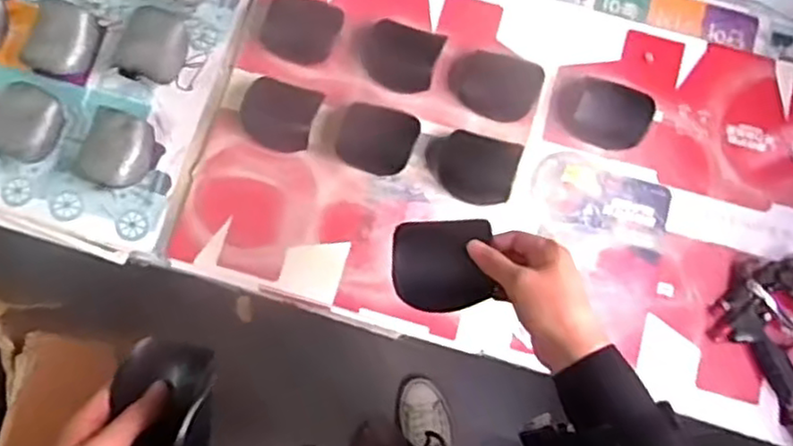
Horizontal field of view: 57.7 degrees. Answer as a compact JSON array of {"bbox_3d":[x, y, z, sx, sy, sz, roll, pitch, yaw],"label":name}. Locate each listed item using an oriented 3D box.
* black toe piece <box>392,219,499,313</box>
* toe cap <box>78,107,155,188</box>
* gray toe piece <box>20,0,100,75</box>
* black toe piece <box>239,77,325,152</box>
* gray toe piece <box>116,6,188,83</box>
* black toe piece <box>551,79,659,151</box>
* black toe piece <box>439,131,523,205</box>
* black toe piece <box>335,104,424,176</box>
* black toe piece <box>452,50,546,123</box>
[{"bbox_3d":[0.042,0.037,0.652,0.088,0.024,0.081,-5,78,-2],"label":"black toe piece"},{"bbox_3d":[-0.340,-0.091,0.872,0.082,0.036,0.090,18,78,2],"label":"toe cap"},{"bbox_3d":[-0.421,-0.235,0.897,0.086,0.041,0.097,8,78,0],"label":"gray toe piece"},{"bbox_3d":[-0.145,-0.133,0.879,0.093,0.024,0.078,18,78,3],"label":"black toe piece"},{"bbox_3d":[-0.305,-0.227,0.899,0.078,0.029,0.104,-7,78,-3],"label":"gray toe piece"},{"bbox_3d":[0.258,-0.137,0.890,0.118,0.015,0.078,12,78,1],"label":"black toe piece"},{"bbox_3d":[0.099,-0.067,0.859,0.092,0.057,0.079,17,78,2],"label":"black toe piece"},{"bbox_3d":[-0.023,-0.103,0.877,0.092,0.007,0.078,19,97,4],"label":"black toe piece"},{"bbox_3d":[0.119,-0.167,0.874,0.102,0.044,0.062,18,78,2],"label":"black toe piece"}]

